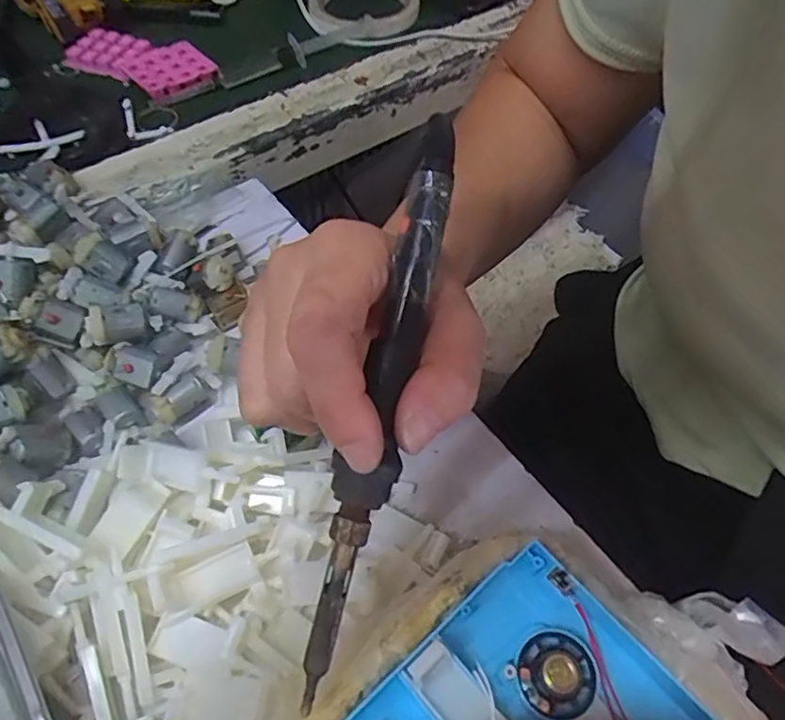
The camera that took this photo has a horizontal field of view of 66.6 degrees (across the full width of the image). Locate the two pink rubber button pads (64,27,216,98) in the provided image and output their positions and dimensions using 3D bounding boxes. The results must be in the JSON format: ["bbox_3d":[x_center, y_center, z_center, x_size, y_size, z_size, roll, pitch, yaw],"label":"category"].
[{"bbox_3d":[-0.195,-0.238,0.474,0.113,0.012,0.067,25,59,13],"label":"two pink rubber button pads"}]

